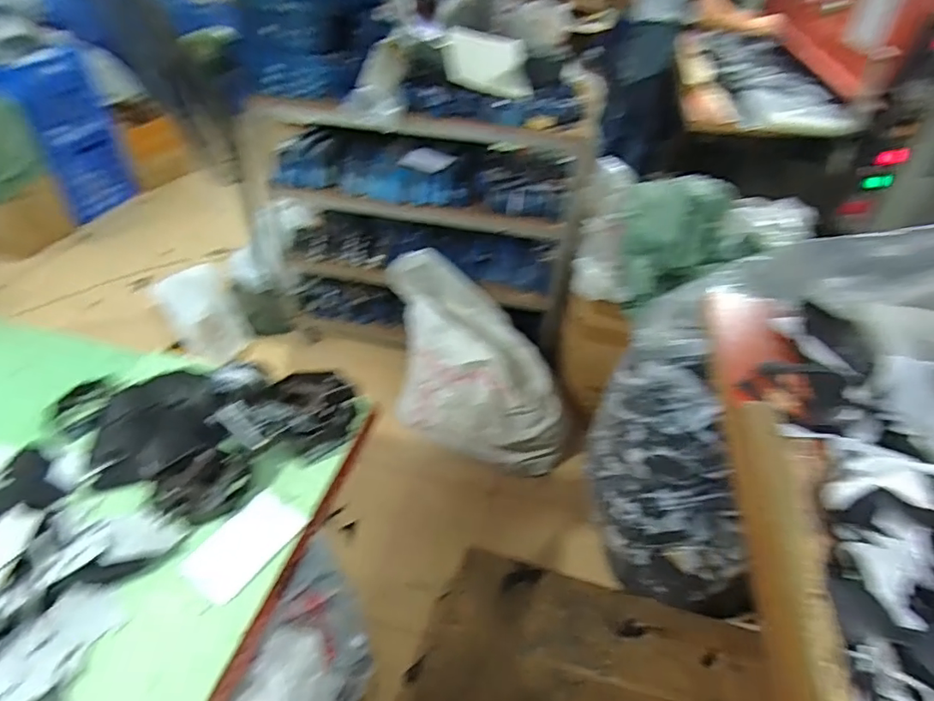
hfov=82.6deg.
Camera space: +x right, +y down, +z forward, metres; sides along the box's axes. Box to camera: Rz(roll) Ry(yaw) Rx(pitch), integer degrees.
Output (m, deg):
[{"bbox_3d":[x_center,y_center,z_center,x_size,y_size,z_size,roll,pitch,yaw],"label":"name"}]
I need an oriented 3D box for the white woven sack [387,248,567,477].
[{"bbox_3d":[0.042,0.048,1.805,0.670,0.524,0.367,18,47,10],"label":"white woven sack"}]

